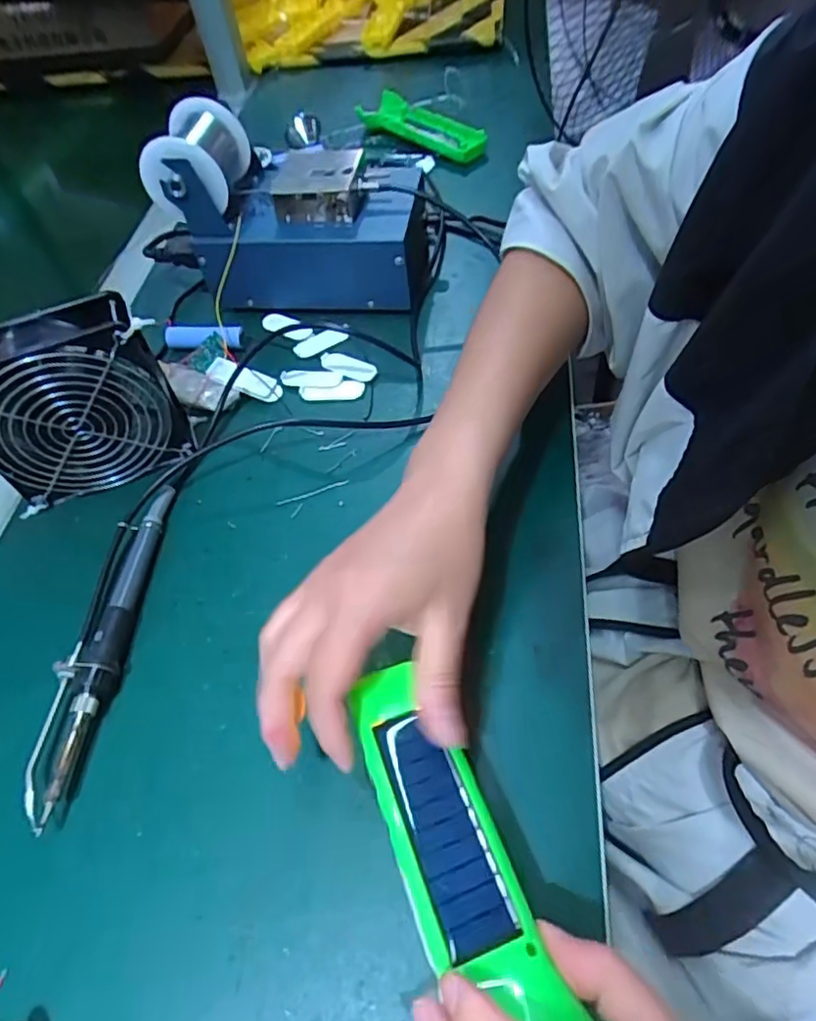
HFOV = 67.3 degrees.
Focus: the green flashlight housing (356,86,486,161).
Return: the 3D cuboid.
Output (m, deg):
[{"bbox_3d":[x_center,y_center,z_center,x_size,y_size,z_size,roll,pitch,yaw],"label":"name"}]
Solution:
[{"bbox_3d":[0.019,-0.428,0.679,0.063,0.028,0.161,-38,60,-20],"label":"green flashlight housing"}]

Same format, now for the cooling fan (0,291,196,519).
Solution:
[{"bbox_3d":[-0.224,-0.071,0.414,0.121,0.122,0.046,-21,56,-10],"label":"cooling fan"}]

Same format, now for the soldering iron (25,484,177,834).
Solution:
[{"bbox_3d":[-0.185,0.073,0.375,0.033,0.020,0.209,0,55,5],"label":"soldering iron"}]

